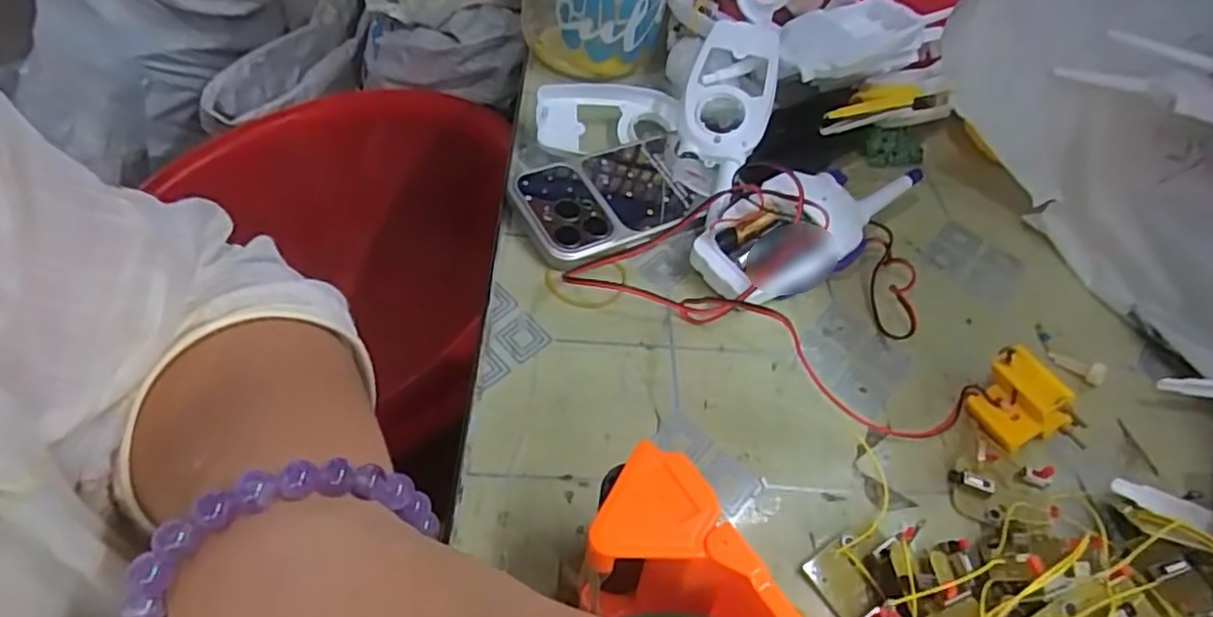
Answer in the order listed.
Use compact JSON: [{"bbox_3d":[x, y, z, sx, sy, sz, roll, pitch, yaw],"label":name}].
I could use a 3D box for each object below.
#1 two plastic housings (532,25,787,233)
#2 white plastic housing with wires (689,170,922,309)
[{"bbox_3d":[0.035,-0.151,0.471,0.152,0.054,0.112,14,47,6],"label":"two plastic housings"},{"bbox_3d":[0.125,-0.057,0.421,0.068,0.051,0.160,38,54,25],"label":"white plastic housing with wires"}]

